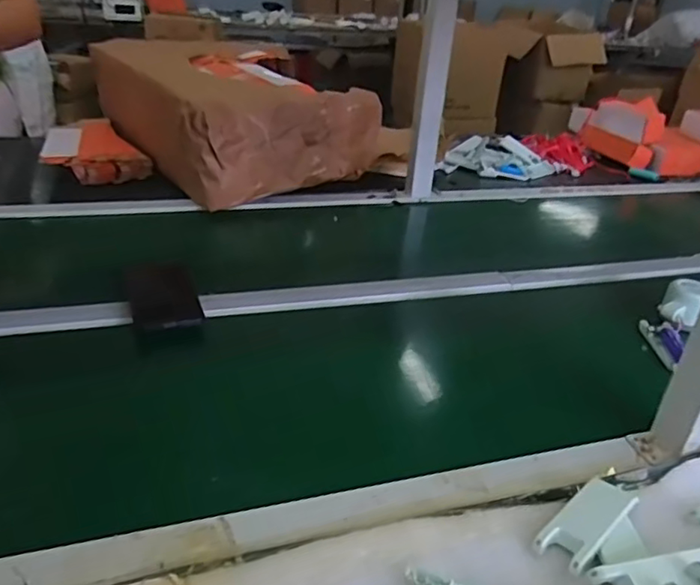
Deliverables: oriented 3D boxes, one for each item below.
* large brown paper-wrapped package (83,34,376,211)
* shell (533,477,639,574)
[{"bbox_3d":[-0.221,-0.339,1.170,0.380,0.203,0.450,-16,35,-33],"label":"large brown paper-wrapped package"},{"bbox_3d":[0.188,0.183,0.465,0.098,0.016,0.039,-22,39,-39],"label":"shell"}]

